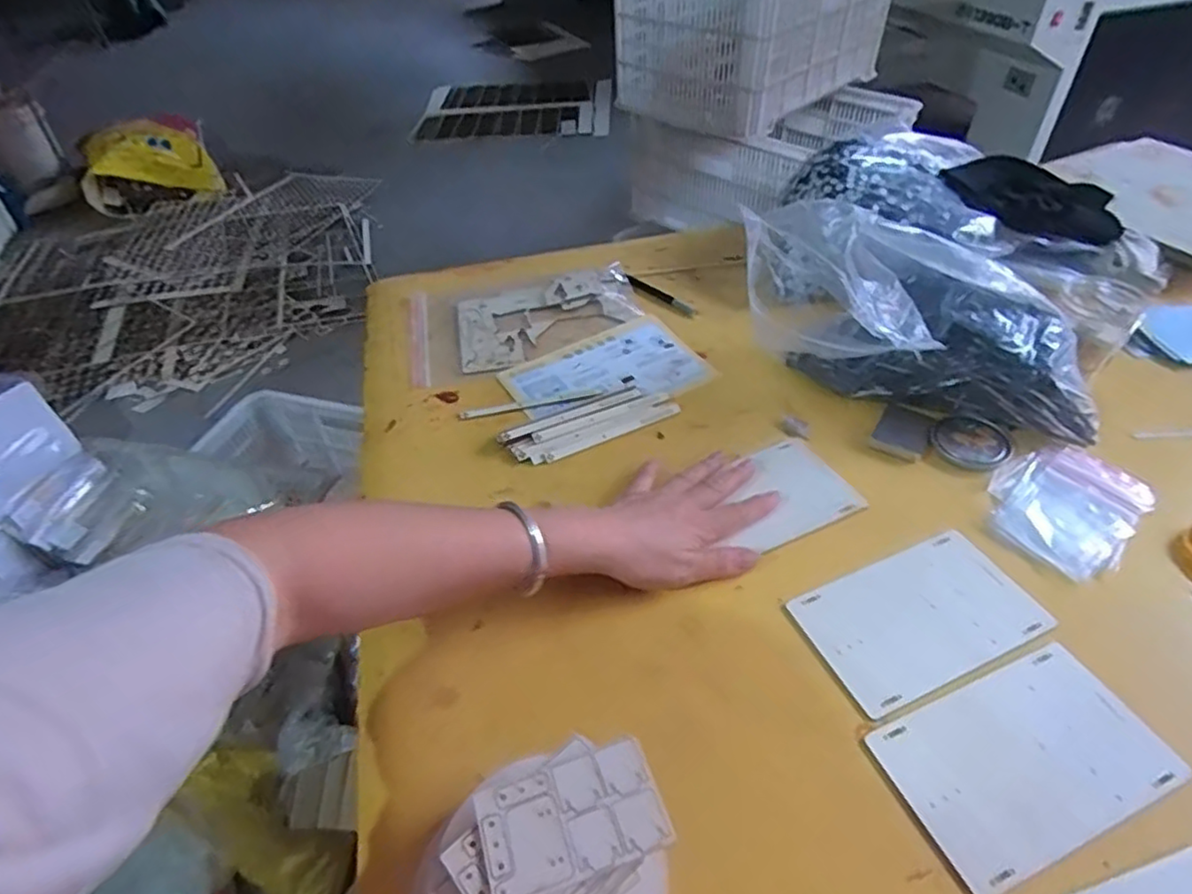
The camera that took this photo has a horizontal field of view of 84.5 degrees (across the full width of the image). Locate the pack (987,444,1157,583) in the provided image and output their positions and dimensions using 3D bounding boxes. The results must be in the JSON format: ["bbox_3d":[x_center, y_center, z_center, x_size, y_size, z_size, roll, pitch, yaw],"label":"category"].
[{"bbox_3d":[0.394,0.046,0.549,0.133,0.010,0.103,-29,50,-24],"label":"pack"}]

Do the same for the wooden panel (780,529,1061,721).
[{"bbox_3d":[0.240,0.124,0.486,0.167,0.004,0.099,-19,46,-15],"label":"wooden panel"}]

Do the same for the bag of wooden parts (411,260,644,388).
[{"bbox_3d":[-0.083,-0.155,0.790,0.272,0.021,0.174,-13,45,-10],"label":"bag of wooden parts"}]

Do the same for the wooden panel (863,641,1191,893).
[{"bbox_3d":[0.269,0.195,0.413,0.167,0.004,0.099,-18,46,-15],"label":"wooden panel"}]

